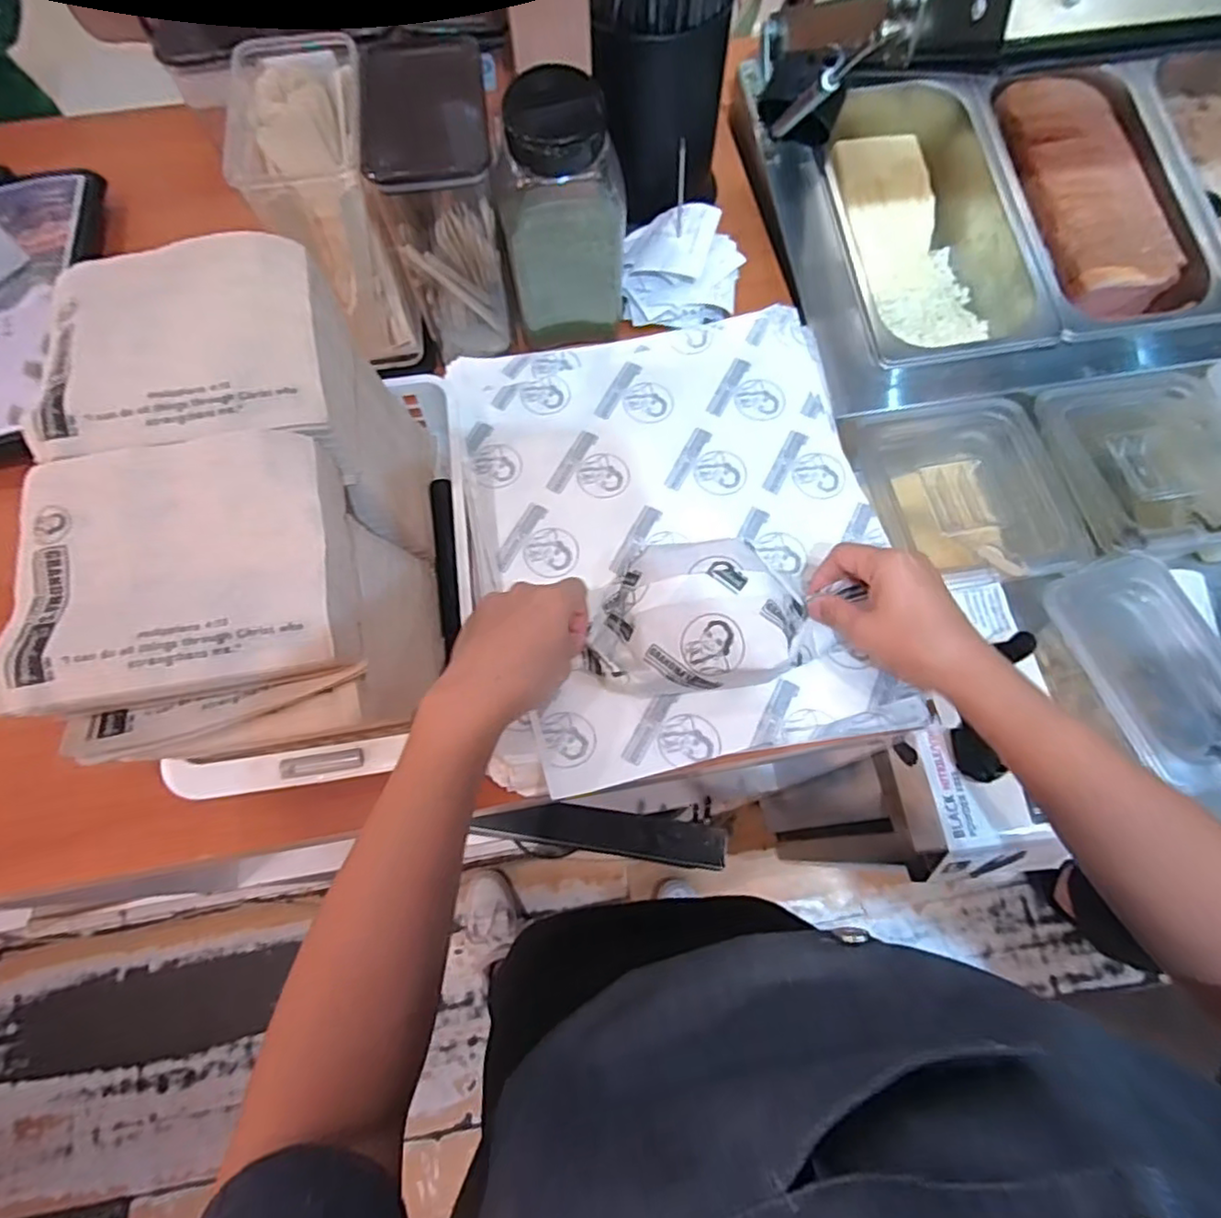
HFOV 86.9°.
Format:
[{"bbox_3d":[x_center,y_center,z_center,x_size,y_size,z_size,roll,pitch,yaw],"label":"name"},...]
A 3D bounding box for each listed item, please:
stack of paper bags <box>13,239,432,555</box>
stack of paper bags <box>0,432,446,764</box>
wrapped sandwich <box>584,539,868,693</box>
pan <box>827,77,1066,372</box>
[{"bbox_3d":[-0.223,-0.117,0.421,0.159,0.177,0.131,-8,70,-2],"label":"stack of paper bags"},{"bbox_3d":[-0.203,0.010,0.380,0.158,0.169,0.139,-10,70,-3],"label":"stack of paper bags"},{"bbox_3d":[0.065,0.004,0.446,0.139,0.048,0.104,-3,69,0],"label":"wrapped sandwich"},{"bbox_3d":[0.298,-0.376,0.648,0.173,0.096,0.324,-9,70,-3],"label":"pan"}]

